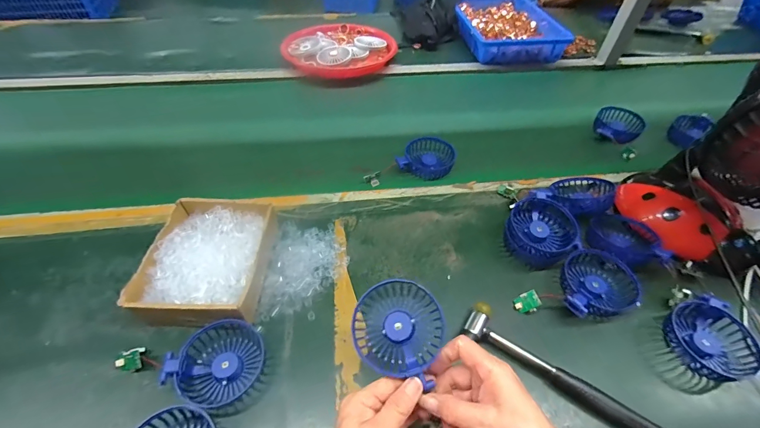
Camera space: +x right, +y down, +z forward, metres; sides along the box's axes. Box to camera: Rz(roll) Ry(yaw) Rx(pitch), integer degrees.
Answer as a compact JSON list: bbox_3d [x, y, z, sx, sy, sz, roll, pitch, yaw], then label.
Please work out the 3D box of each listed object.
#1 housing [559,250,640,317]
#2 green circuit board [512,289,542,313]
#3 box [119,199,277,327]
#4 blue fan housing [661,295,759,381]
[{"bbox_3d":[0.290,0.092,0.465,0.113,0.032,0.089,-14,50,-14],"label":"housing"},{"bbox_3d":[0.189,0.115,0.441,0.006,0.034,0.025,4,57,-55],"label":"green circuit board"},{"bbox_3d":[-0.224,0.063,0.456,0.145,0.055,0.168,5,48,2],"label":"box"},{"bbox_3d":[0.394,0.151,0.410,0.080,0.035,0.089,-20,55,-18],"label":"blue fan housing"}]

